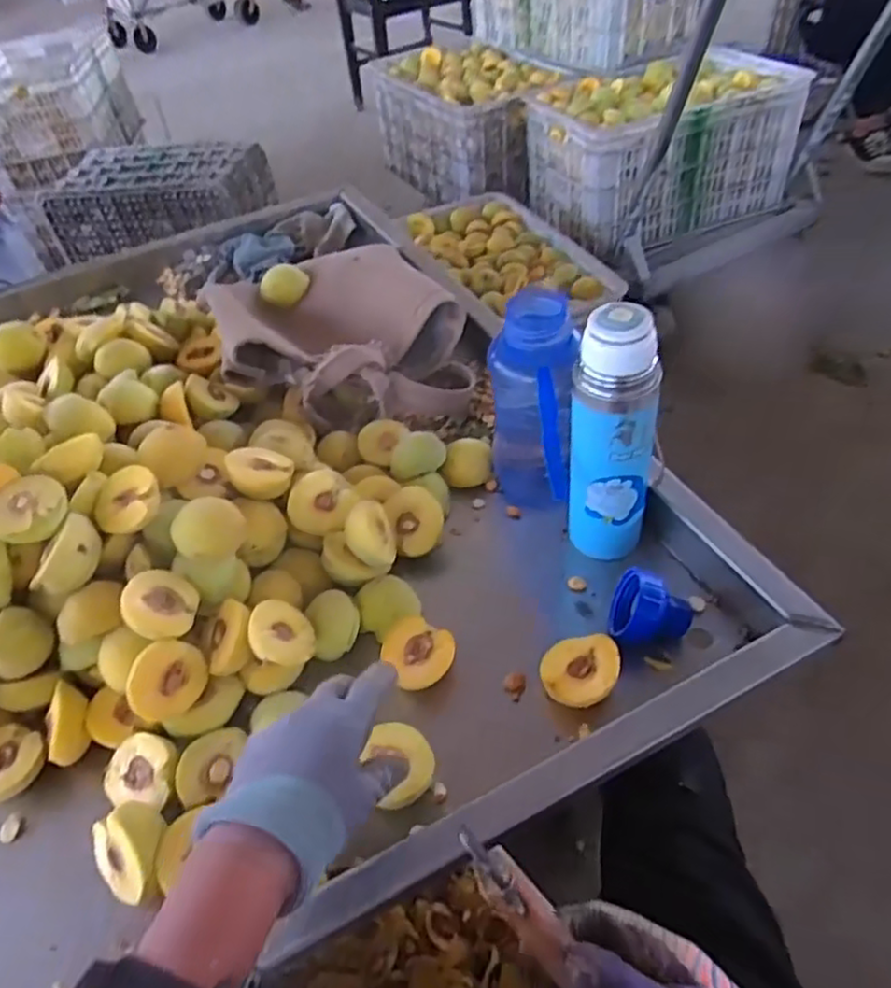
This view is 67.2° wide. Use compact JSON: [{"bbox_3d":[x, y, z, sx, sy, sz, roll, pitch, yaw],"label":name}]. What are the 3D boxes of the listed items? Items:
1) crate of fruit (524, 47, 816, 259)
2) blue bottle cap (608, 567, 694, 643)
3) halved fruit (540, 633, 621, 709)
[{"bbox_3d":[0.491,-0.803,1.567,0.547,0.270,0.375,-22,47,-14],"label":"crate of fruit"},{"bbox_3d":[0.166,0.098,0.548,0.064,0.059,0.056,16,50,22],"label":"blue bottle cap"},{"bbox_3d":[0.106,0.142,0.529,0.058,0.033,0.059,-4,45,4],"label":"halved fruit"}]

